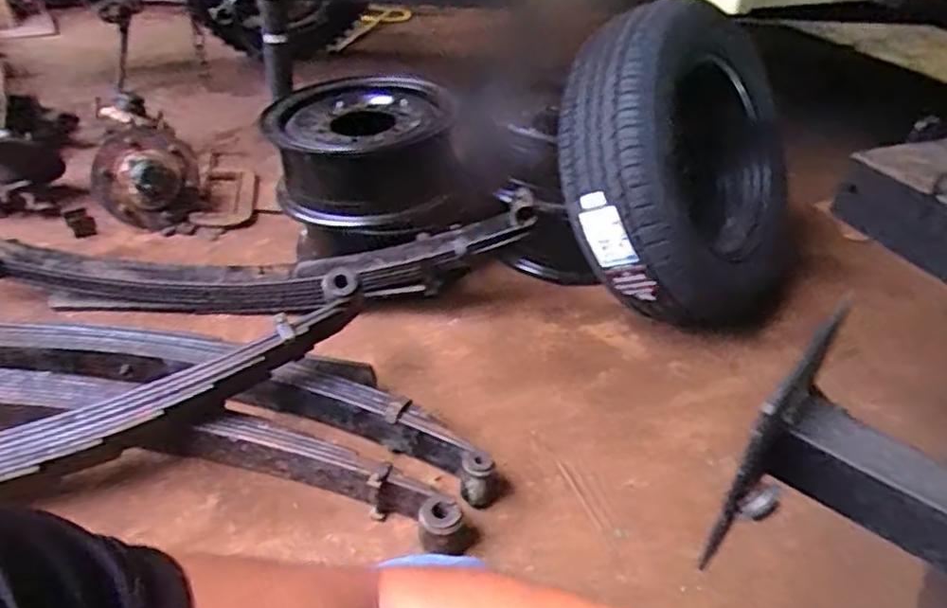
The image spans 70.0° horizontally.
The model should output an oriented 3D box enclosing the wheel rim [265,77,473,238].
[{"bbox_3d":[-0.236,-0.329,1.458,0.385,0.200,0.411,-4,38,-14],"label":"wheel rim"}]

